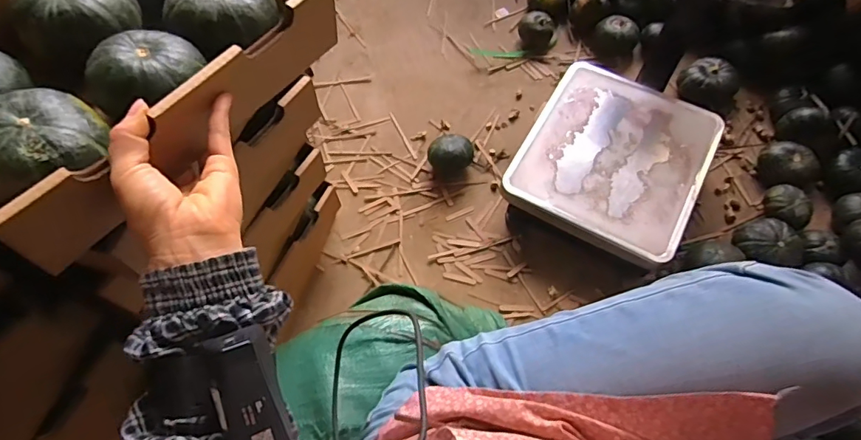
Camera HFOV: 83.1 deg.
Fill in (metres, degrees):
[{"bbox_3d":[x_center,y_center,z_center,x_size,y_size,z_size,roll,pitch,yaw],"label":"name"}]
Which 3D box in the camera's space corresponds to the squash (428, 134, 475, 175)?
[{"bbox_3d":[0.042,-0.124,0.927,0.086,0.067,0.076,-33,67,-14],"label":"squash"}]

